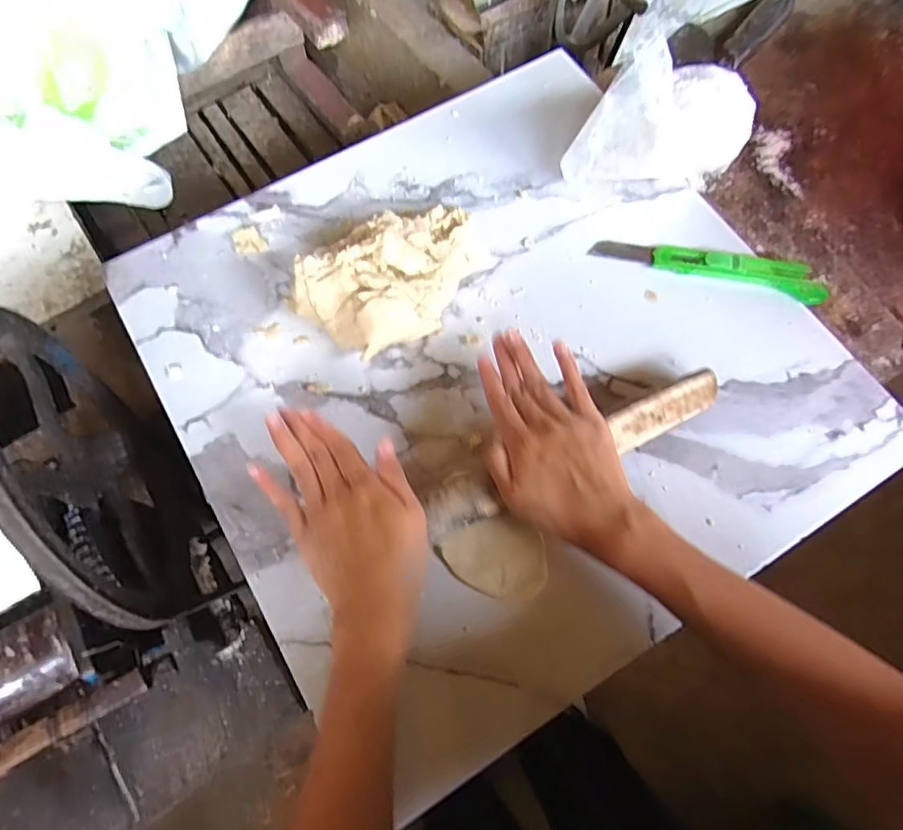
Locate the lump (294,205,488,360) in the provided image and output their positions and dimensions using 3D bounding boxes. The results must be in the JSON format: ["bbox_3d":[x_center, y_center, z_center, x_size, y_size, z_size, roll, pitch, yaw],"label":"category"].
[{"bbox_3d":[-0.039,-0.108,0.449,0.160,0.056,0.089,-30,74,-12],"label":"lump"}]

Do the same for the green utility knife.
[{"bbox_3d":[0.224,-0.130,0.484,0.198,0.017,0.032,14,70,2],"label":"green utility knife"}]

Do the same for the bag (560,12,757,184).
[{"bbox_3d":[0.180,-0.256,0.470,0.165,0.124,0.061,-7,71,-5],"label":"bag"}]

